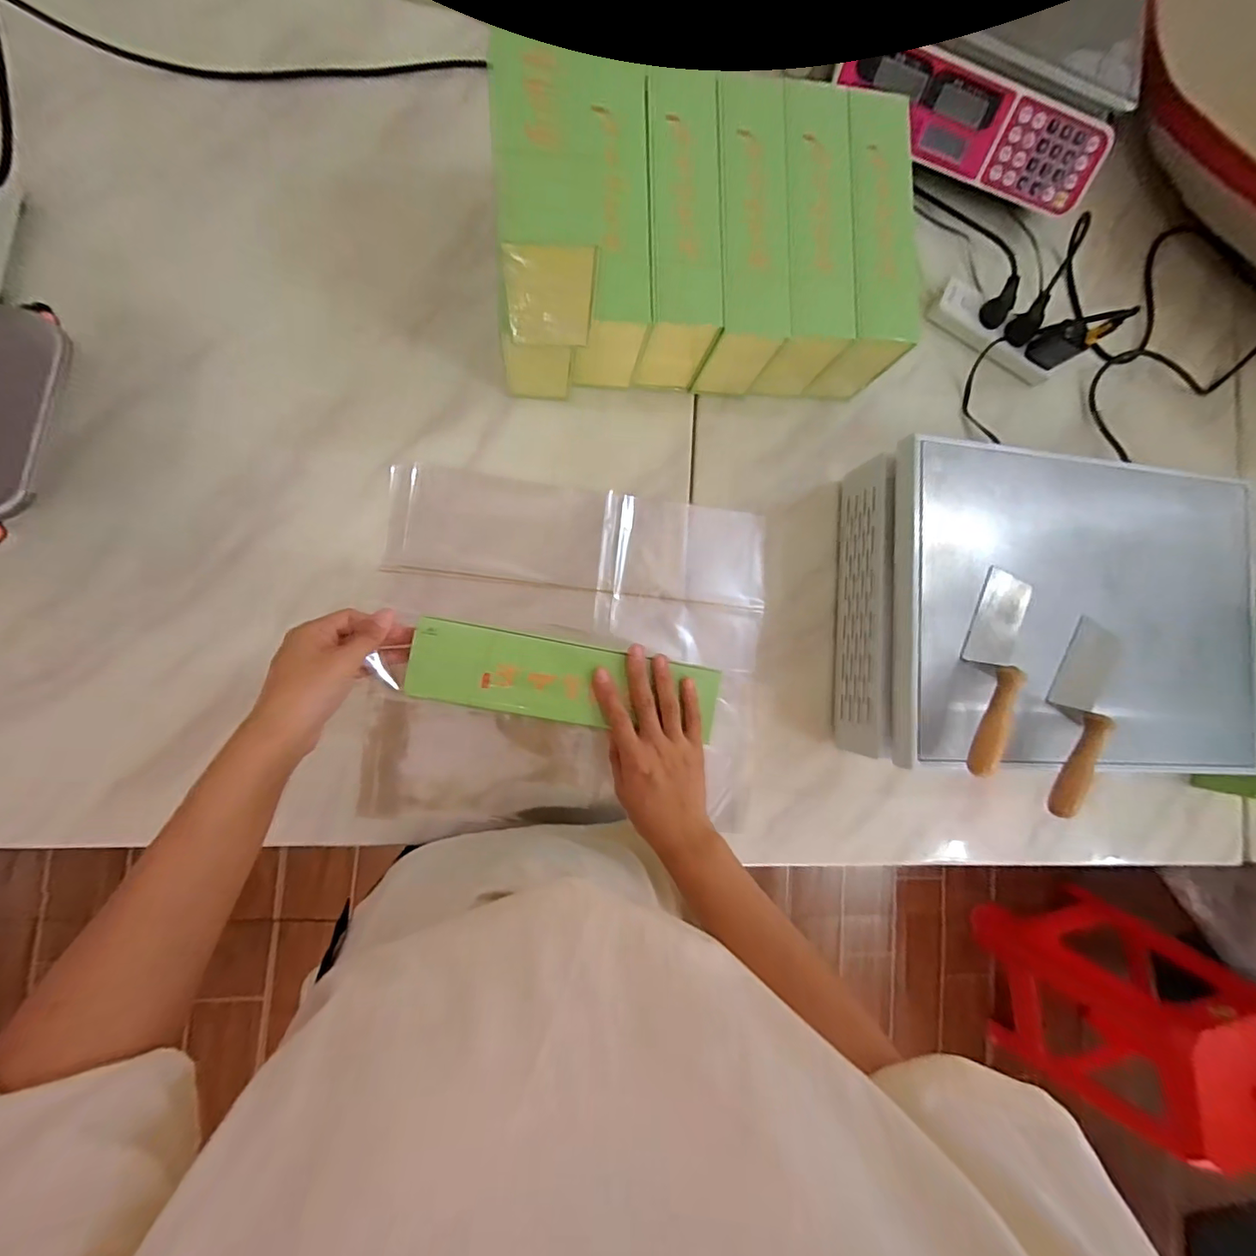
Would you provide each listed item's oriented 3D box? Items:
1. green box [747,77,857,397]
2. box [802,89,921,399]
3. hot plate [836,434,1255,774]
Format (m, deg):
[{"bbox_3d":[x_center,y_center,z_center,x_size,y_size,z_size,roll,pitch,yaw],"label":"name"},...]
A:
[{"bbox_3d":[0.182,-0.403,0.576,0.072,0.104,0.266,1,87,-9],"label":"green box"},{"bbox_3d":[0.251,-0.408,0.591,0.070,0.108,0.261,0,87,-9],"label":"box"},{"bbox_3d":[0.447,-0.012,0.596,0.396,0.144,0.309,3,87,-9],"label":"hot plate"}]

